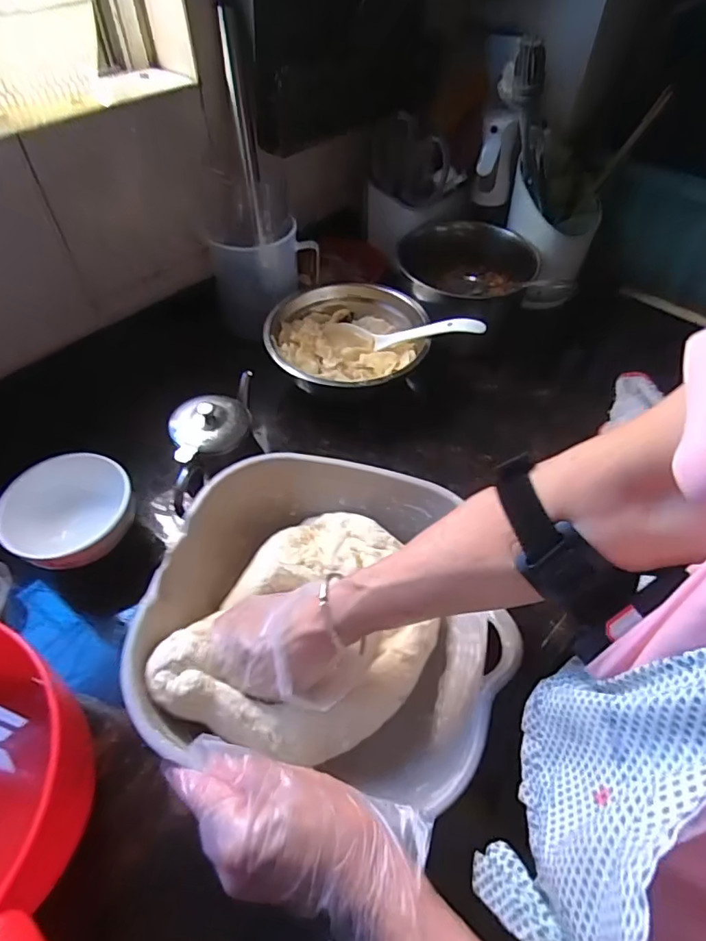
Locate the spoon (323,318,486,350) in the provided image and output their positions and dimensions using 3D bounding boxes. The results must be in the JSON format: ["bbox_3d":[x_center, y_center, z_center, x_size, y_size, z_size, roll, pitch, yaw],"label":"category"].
[{"bbox_3d":[0.055,-0.168,0.633,0.202,0.026,0.035,6,48,35],"label":"spoon"}]

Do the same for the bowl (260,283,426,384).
[{"bbox_3d":[-0.006,-0.150,0.642,0.178,0.068,0.178,4,52,2],"label":"bowl"}]

